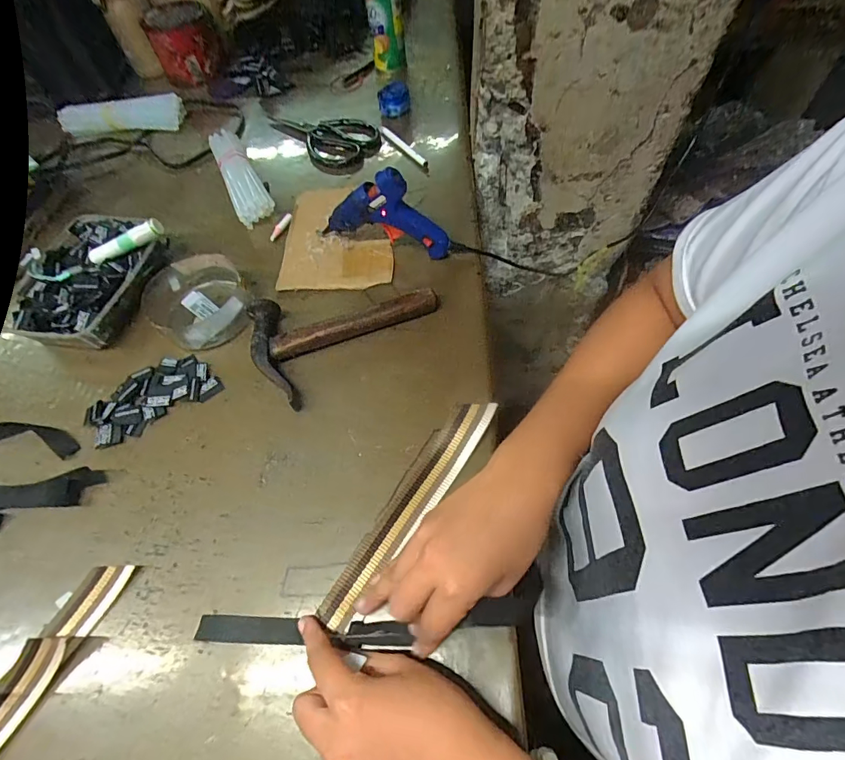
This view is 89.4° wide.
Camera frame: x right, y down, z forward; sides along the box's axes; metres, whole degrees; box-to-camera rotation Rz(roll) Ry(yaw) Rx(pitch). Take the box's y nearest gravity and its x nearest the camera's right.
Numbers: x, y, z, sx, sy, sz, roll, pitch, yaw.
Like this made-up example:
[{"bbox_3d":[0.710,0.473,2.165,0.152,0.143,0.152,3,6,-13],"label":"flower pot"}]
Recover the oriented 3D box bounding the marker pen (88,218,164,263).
[{"bbox_3d":[-0.326,-0.152,0.469,0.087,0.014,0.018,-21,60,7],"label":"marker pen"}]

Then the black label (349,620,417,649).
[{"bbox_3d":[-0.030,0.176,0.296,0.042,0.007,0.015,2,60,3],"label":"black label"}]

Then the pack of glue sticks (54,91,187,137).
[{"bbox_3d":[-0.465,-0.405,0.650,0.193,0.034,0.046,-3,60,3],"label":"pack of glue sticks"}]

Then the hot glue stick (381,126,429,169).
[{"bbox_3d":[-0.027,-0.321,0.584,0.009,0.007,0.114,-32,63,-14],"label":"hot glue stick"}]

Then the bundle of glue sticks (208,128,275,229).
[{"bbox_3d":[-0.241,-0.273,0.563,0.043,0.027,0.199,-25,61,-10],"label":"bundle of glue sticks"}]

